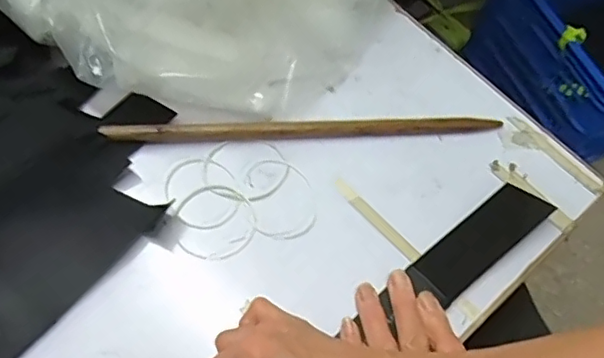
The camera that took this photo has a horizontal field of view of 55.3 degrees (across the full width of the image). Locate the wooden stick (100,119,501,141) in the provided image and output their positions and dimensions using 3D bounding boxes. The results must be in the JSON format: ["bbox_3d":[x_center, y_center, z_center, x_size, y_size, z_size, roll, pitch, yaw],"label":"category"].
[{"bbox_3d":[0.004,-0.041,0.455,0.304,0.017,0.014,-2,64,-3],"label":"wooden stick"}]

